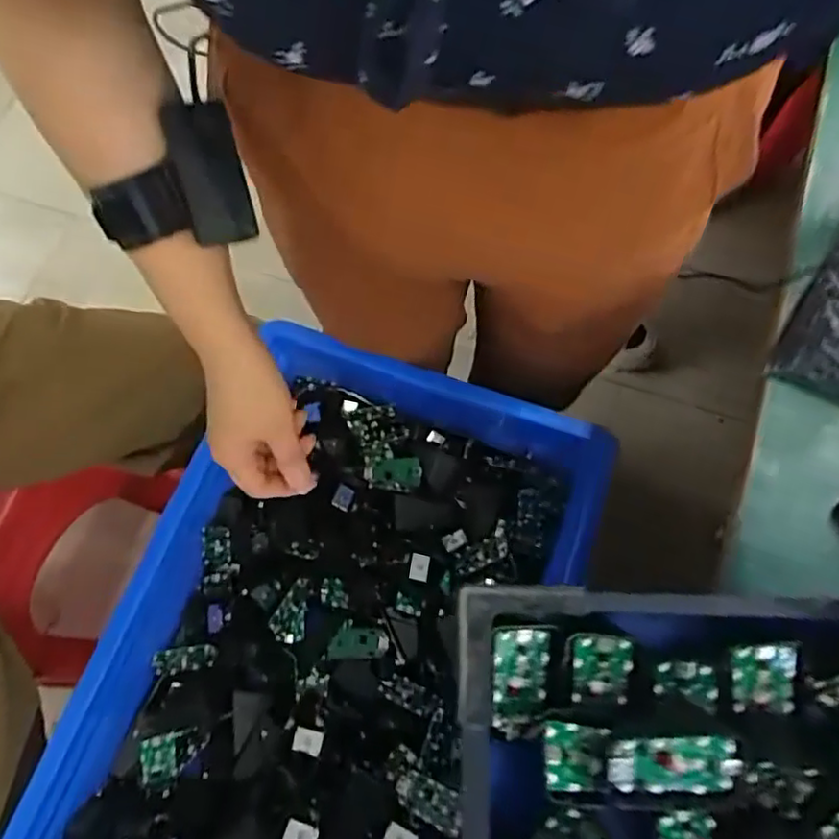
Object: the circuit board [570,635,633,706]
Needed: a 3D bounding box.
[{"bbox_3d":[0.103,0.143,0.364,0.033,0.008,0.043,4,104,5],"label":"circuit board"}]

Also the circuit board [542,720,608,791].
[{"bbox_3d":[0.083,0.178,0.337,0.037,0.008,0.031,16,59,-17],"label":"circuit board"}]

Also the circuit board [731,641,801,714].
[{"bbox_3d":[0.194,0.144,0.357,0.035,0.006,0.043,-1,96,1],"label":"circuit board"}]

